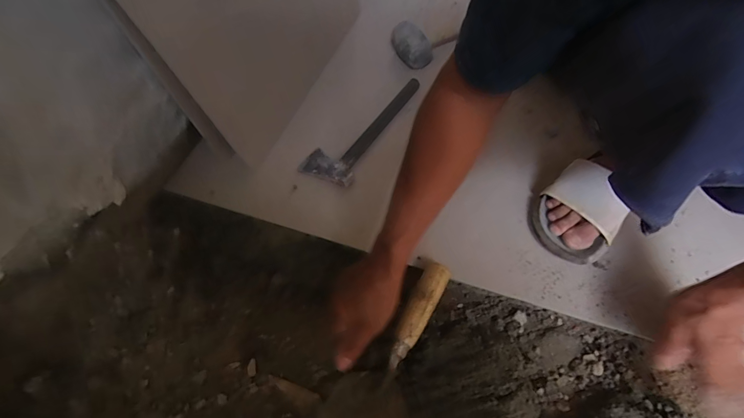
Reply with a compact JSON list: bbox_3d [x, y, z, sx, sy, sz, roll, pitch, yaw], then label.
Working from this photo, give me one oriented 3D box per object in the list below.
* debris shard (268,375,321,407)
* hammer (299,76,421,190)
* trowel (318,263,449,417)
[{"bbox_3d":[-0.100,0.229,0.442,0.071,0.004,0.018,17,59,11],"label":"debris shard"},{"bbox_3d":[-0.016,-0.153,0.628,0.092,0.022,0.271,25,61,16],"label":"hammer"},{"bbox_3d":[0.012,0.199,0.407,0.088,0.046,0.299,28,66,16],"label":"trowel"}]

